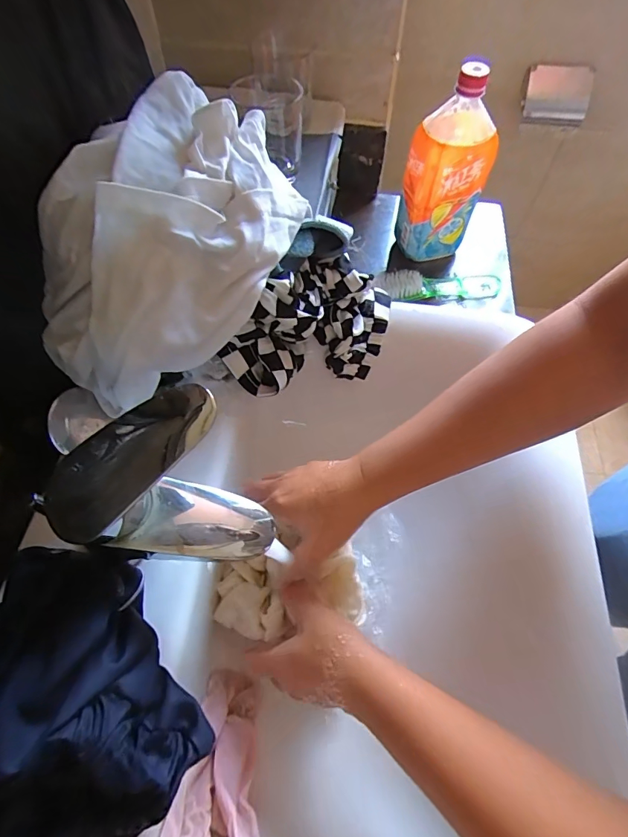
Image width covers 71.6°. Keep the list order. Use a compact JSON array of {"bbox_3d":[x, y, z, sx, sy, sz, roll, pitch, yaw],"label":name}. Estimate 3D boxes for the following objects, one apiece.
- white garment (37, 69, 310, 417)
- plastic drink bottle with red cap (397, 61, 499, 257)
[{"bbox_3d":[-0.101,-0.135,0.333,0.133,0.120,0.239,25,64,13],"label":"white garment"},{"bbox_3d":[0.167,-0.318,0.563,0.096,0.214,0.071,-15,62,-8],"label":"plastic drink bottle with red cap"}]

